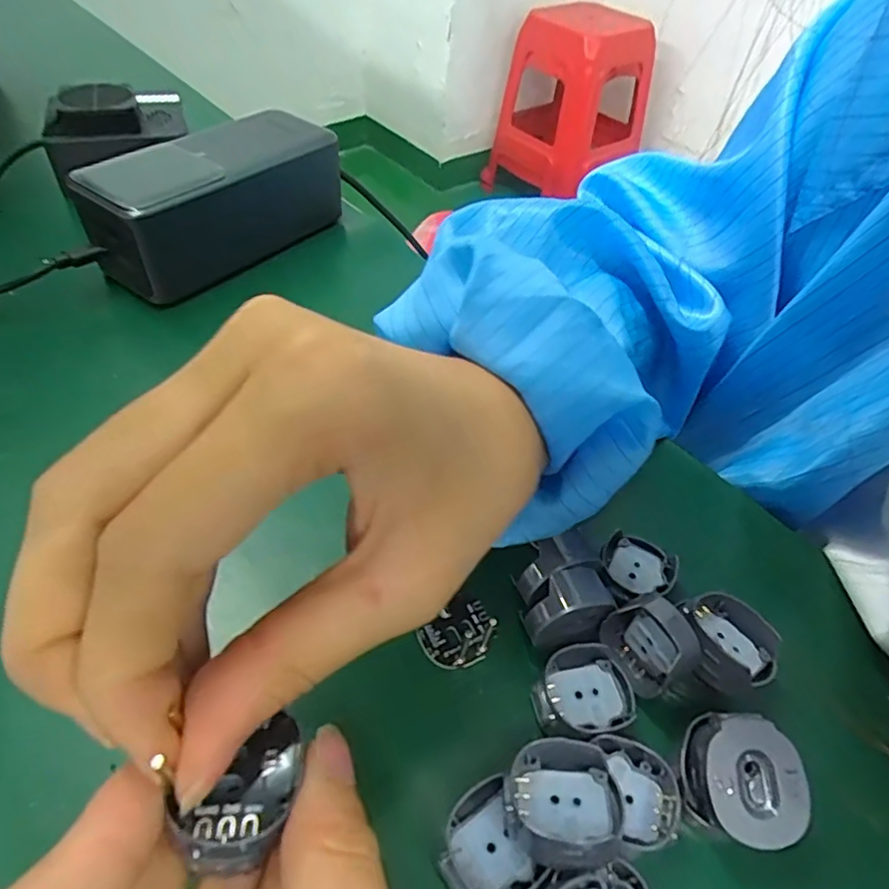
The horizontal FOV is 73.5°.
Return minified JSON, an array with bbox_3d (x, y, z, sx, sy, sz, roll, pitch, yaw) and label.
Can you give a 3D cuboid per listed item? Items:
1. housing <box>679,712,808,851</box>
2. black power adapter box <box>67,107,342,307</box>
[{"bbox_3d":[0.076,0.086,0.155,0.027,0.015,0.029,-1,68,1],"label":"housing"},{"bbox_3d":[-0.115,-0.129,0.310,0.051,0.055,0.134,33,53,23],"label":"black power adapter box"}]

